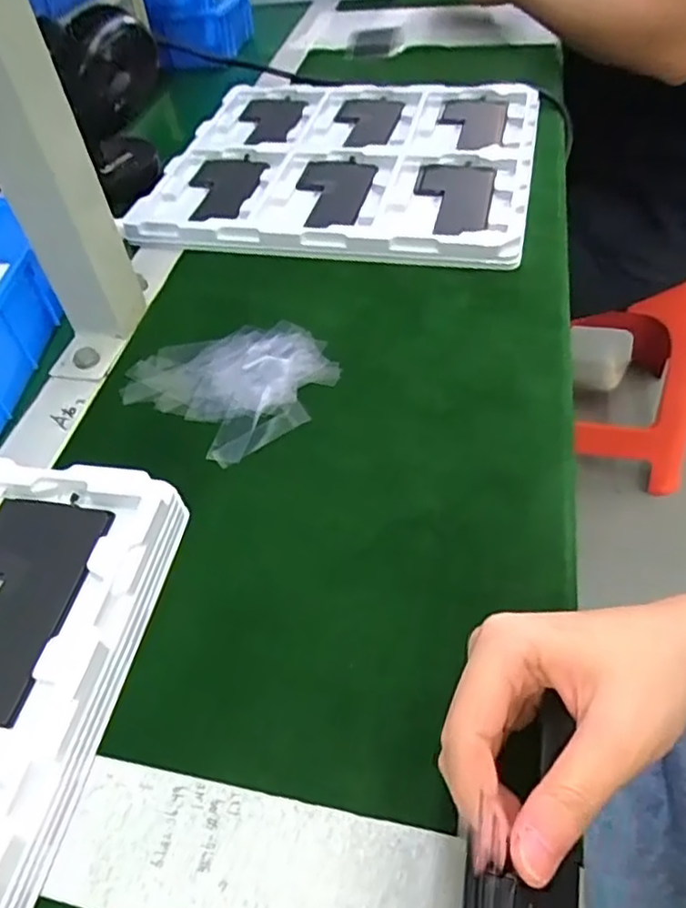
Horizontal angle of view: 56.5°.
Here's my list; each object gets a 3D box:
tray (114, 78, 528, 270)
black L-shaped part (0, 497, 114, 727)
[{"bbox_3d":[0.002,-0.263,0.565,0.316,0.025,0.270,9,52,12],"label":"tray"},{"bbox_3d":[-0.155,0.066,0.297,0.065,0.007,0.109,3,52,8],"label":"black L-shaped part"}]

